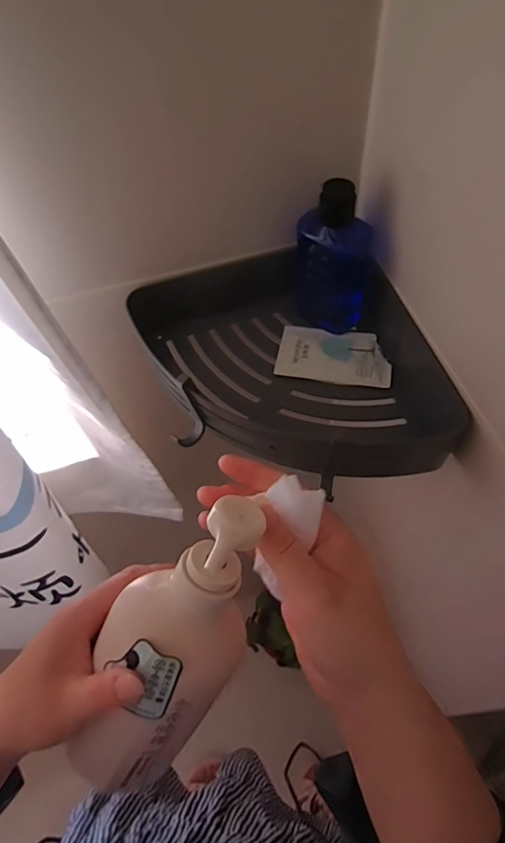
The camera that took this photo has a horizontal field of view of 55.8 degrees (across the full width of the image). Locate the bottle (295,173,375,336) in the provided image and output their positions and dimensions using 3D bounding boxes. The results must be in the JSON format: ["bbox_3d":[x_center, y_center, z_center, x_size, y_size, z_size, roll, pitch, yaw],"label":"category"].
[{"bbox_3d":[0.068,-0.143,0.402,0.063,0.127,0.041,12,59,11],"label":"bottle"}]

